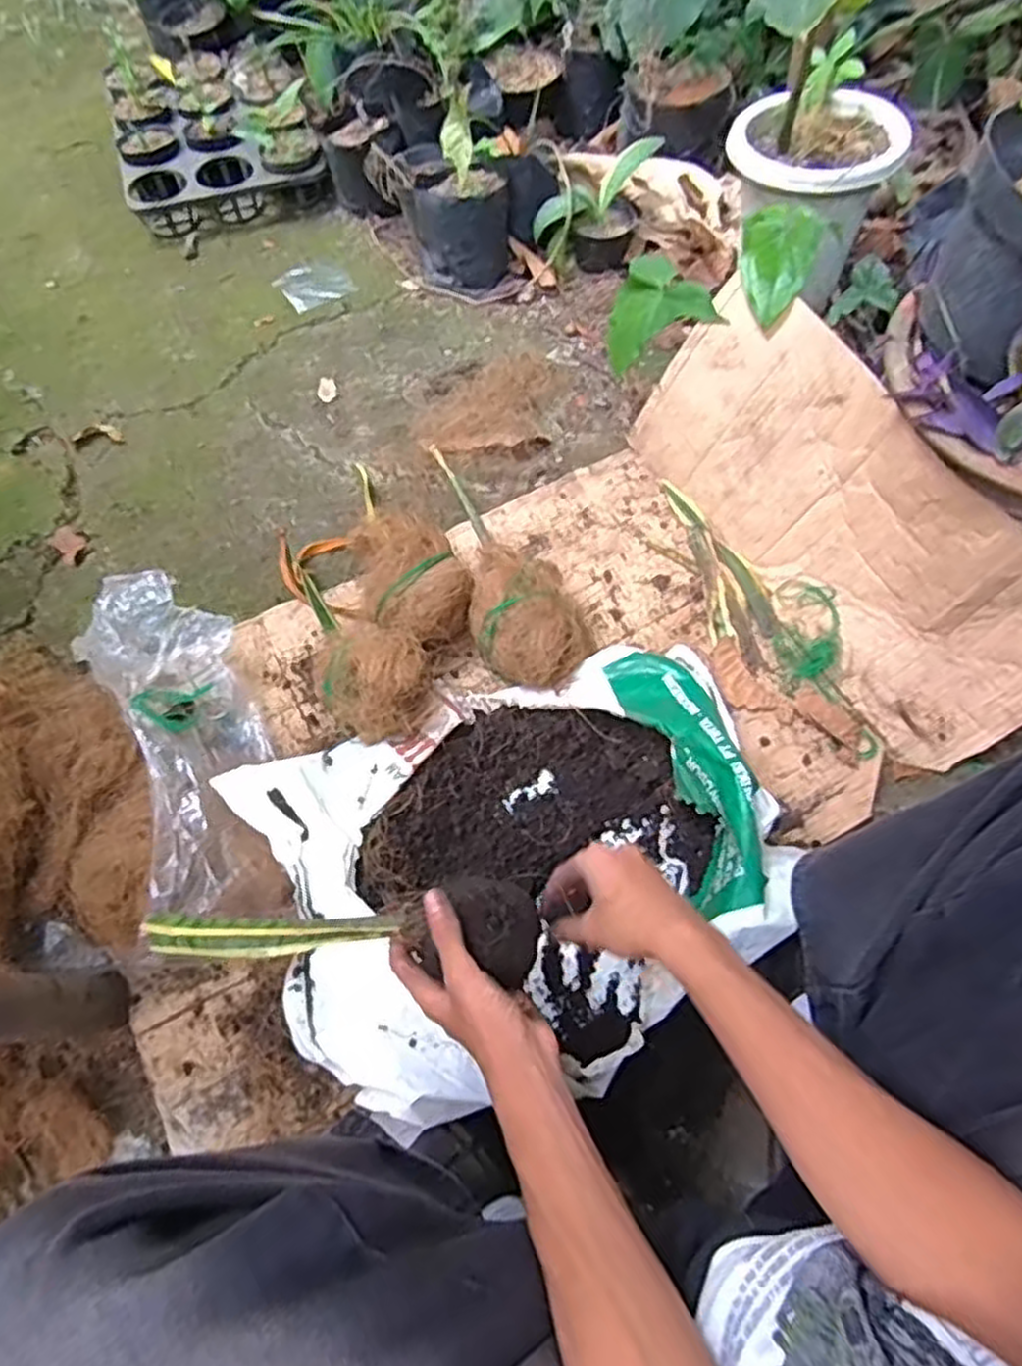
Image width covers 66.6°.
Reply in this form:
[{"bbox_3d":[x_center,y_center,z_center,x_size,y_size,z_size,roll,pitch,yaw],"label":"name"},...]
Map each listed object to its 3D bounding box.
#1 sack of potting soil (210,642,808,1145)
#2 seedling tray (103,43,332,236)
[{"bbox_3d":[0.011,0.149,0.690,0.457,0.109,0.336,-20,65,-7],"label":"sack of potting soil"},{"bbox_3d":[-0.509,-0.943,1.321,0.315,0.094,0.394,-19,64,-6],"label":"seedling tray"}]

